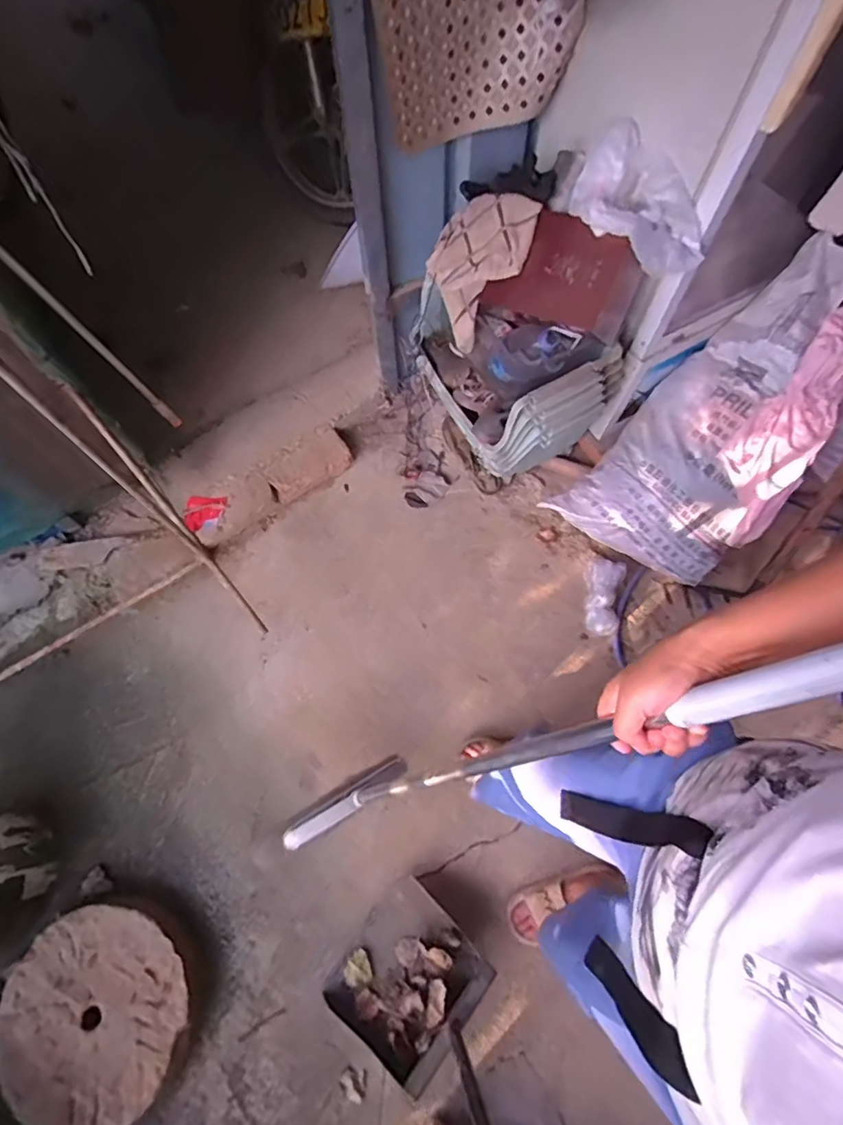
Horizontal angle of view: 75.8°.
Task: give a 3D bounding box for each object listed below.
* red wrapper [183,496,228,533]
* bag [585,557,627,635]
[{"bbox_3d":[-0.575,-0.134,1.439,0.097,0.035,0.108,-2,64,0],"label":"red wrapper"},{"bbox_3d":[0.463,0.083,1.371,0.100,0.058,0.193,4,91,3],"label":"bag"}]

